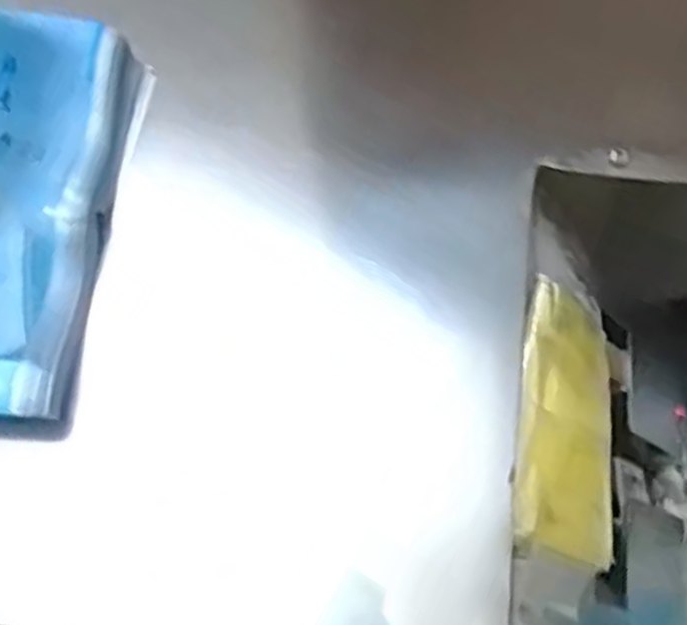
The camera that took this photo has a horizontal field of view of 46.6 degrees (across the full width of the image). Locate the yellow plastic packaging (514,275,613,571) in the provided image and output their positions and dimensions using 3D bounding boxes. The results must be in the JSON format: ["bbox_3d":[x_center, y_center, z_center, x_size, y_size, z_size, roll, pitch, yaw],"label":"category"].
[{"bbox_3d":[0.089,0.040,0.308,0.007,0.063,0.103,-11,63,45],"label":"yellow plastic packaging"}]

